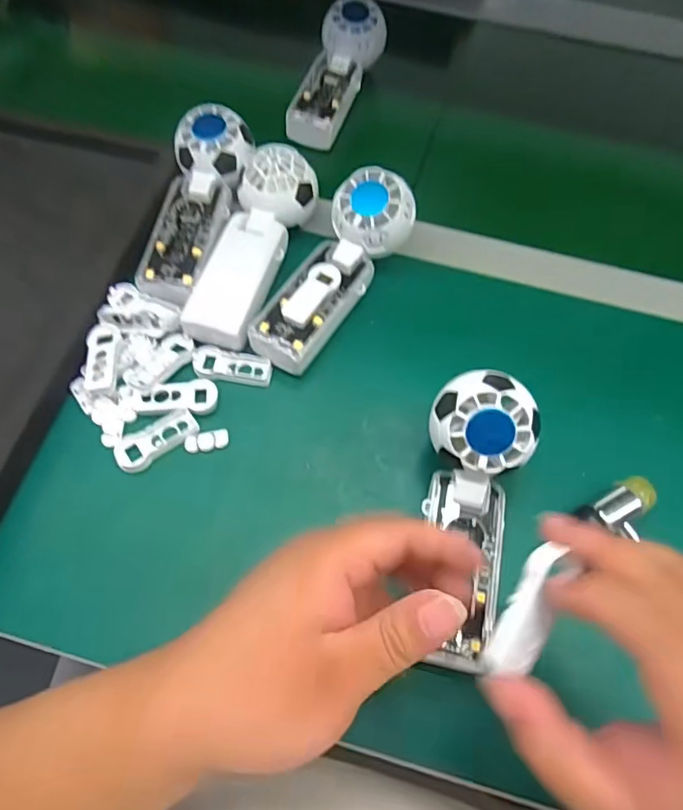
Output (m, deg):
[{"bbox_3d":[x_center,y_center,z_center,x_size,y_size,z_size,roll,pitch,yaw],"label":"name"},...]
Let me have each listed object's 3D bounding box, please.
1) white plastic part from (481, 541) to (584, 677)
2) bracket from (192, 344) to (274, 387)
[{"bbox_3d":[0.074,0.082,0.214,0.017,0.006,0.054,22,88,8],"label":"white plastic part"},{"bbox_3d":[-0.079,-0.027,0.391,0.057,0.005,0.027,10,62,2],"label":"bracket"}]

